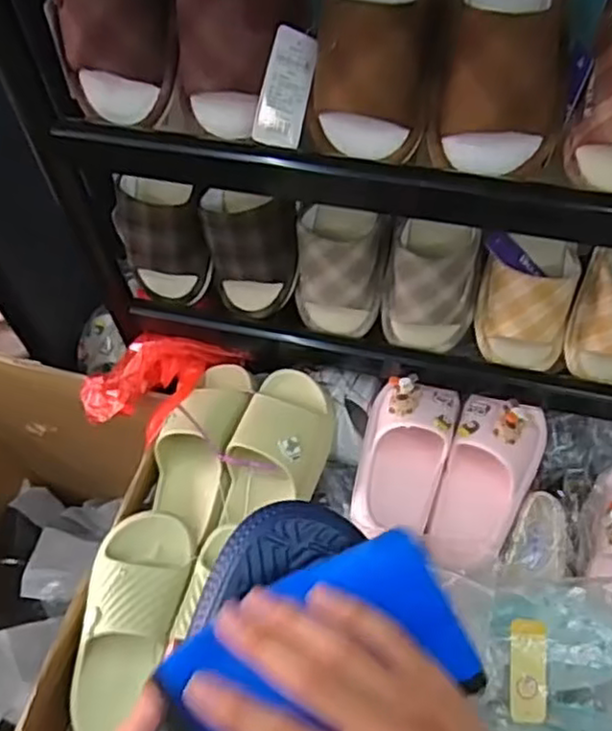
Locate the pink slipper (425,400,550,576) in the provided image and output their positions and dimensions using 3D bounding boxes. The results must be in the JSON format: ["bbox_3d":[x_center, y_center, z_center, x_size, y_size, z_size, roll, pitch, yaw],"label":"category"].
[{"bbox_3d":[0.194,0.127,0.744,0.095,0.062,0.190,20,78,15],"label":"pink slipper"}]

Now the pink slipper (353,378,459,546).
[{"bbox_3d":[0.106,0.097,0.749,0.094,0.055,0.179,13,58,11],"label":"pink slipper"}]

